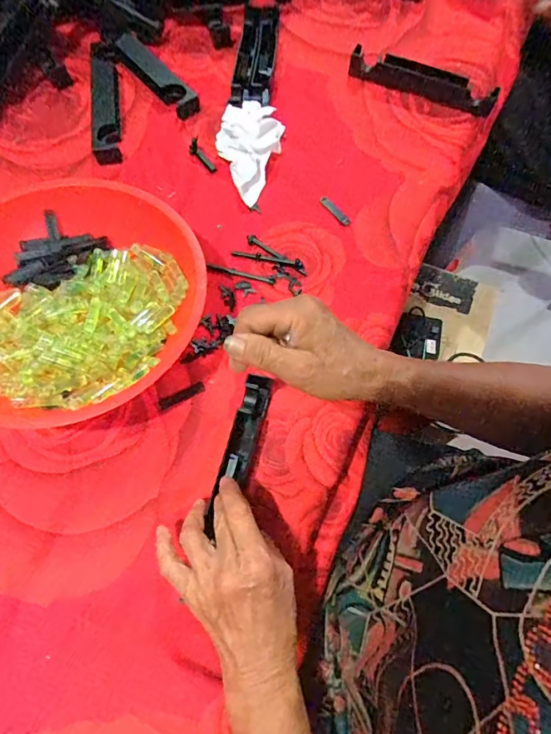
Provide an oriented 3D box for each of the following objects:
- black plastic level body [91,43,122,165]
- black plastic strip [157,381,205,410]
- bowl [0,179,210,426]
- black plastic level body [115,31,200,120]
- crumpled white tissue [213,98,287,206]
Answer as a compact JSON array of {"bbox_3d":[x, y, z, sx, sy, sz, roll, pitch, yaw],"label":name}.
[{"bbox_3d":[-0.215,-0.340,0.562,0.032,0.034,0.195,-7,67,-4],"label":"black plastic level body"},{"bbox_3d":[-0.091,0.028,0.432,0.047,0.004,0.011,-25,69,-11],"label":"black plastic strip"},{"bbox_3d":[-0.194,-0.060,0.424,0.249,0.075,0.240,-39,73,-16],"label":"bowl"},{"bbox_3d":[-0.156,-0.382,0.579,0.036,0.024,0.159,-39,73,-16],"label":"black plastic level body"},{"bbox_3d":[-0.034,-0.252,0.523,0.076,0.045,0.118,6,67,1],"label":"crumpled white tissue"}]

